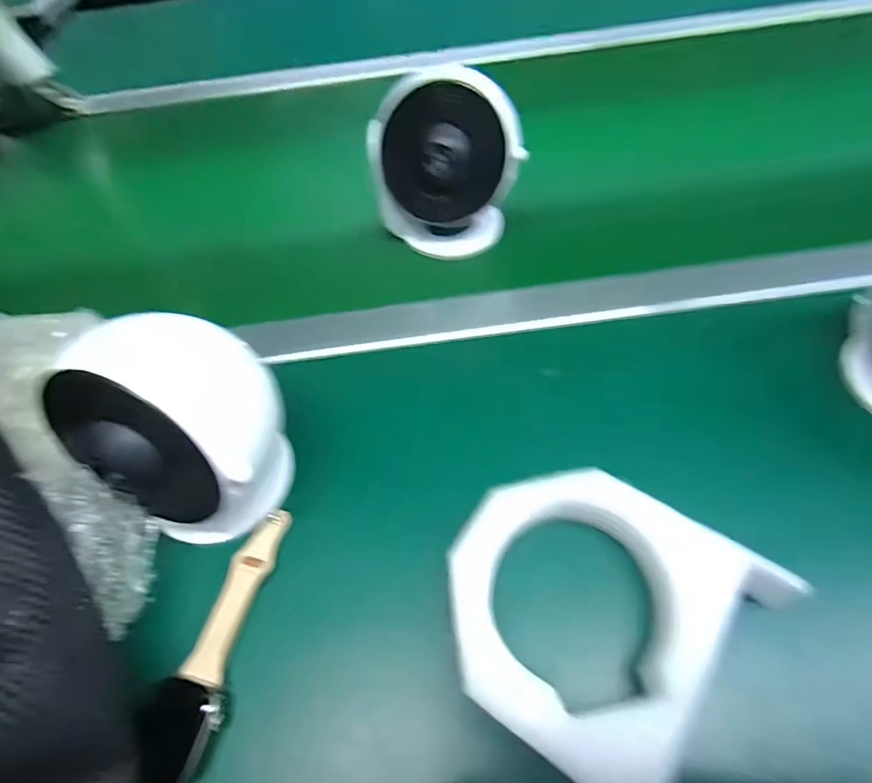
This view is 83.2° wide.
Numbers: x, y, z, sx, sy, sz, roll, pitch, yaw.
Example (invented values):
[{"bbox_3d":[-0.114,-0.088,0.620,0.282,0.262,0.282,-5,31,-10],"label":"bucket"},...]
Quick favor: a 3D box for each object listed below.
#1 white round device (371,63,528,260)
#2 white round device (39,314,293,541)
[{"bbox_3d":[0.007,-0.172,0.387,0.108,0.129,0.058,-1,53,3],"label":"white round device"},{"bbox_3d":[-0.132,0.026,0.264,0.106,0.141,0.082,8,35,10],"label":"white round device"}]

